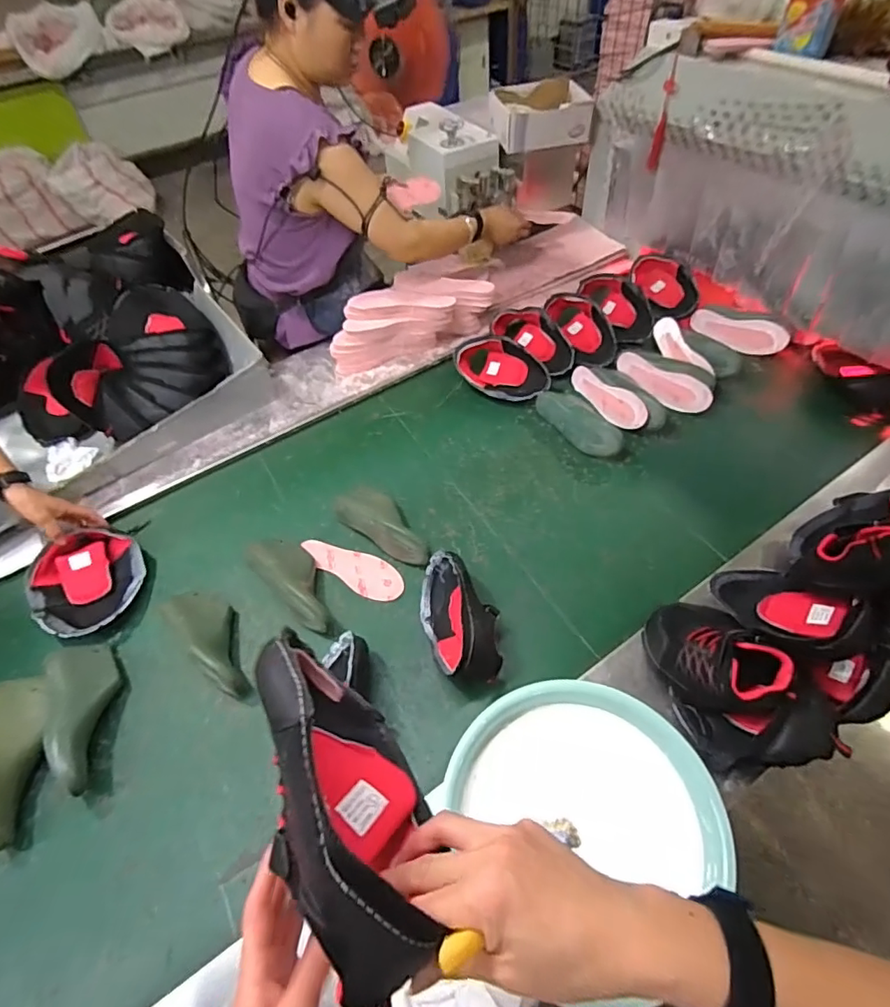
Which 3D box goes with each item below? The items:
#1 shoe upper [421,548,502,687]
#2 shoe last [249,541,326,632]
[{"bbox_3d":[0.020,0.175,0.860,0.112,0.109,0.237,-19,56,-11],"label":"shoe upper"},{"bbox_3d":[-0.257,0.125,0.925,0.089,0.087,0.209,-38,62,-22],"label":"shoe last"}]

